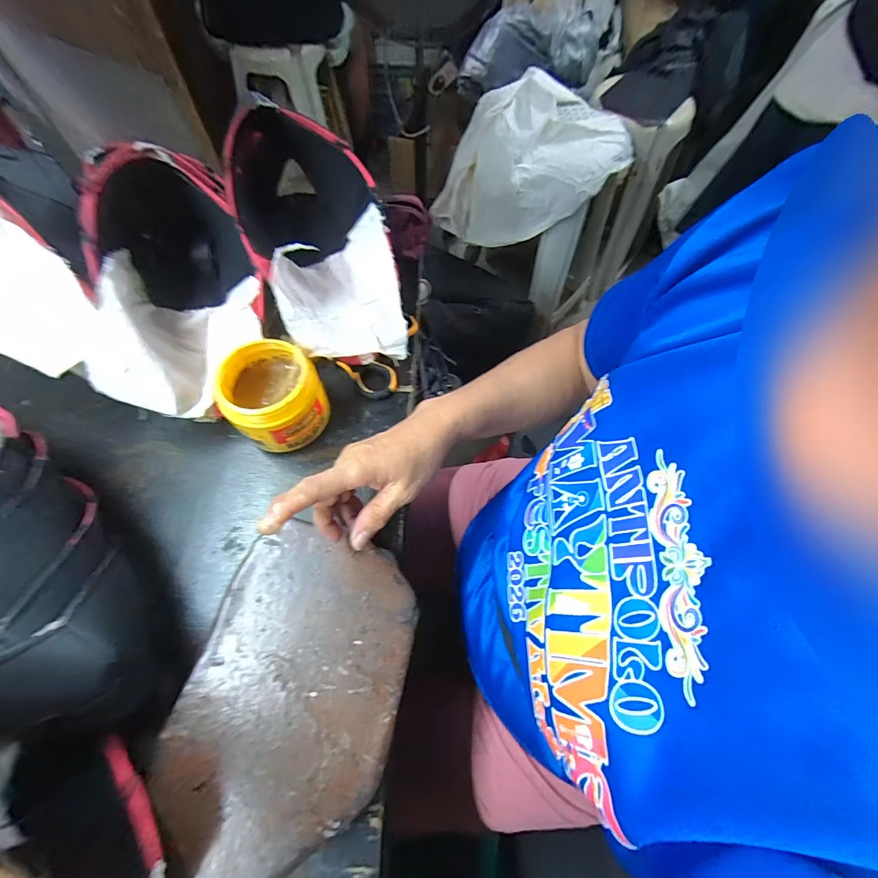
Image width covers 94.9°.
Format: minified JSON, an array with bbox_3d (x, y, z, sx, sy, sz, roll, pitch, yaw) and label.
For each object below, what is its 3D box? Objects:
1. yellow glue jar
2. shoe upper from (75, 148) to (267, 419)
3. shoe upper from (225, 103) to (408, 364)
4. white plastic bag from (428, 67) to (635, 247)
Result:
[{"bbox_3d":[-0.171,-0.044,0.426,0.090,0.088,0.098,1,65,-1],"label":"yellow glue jar"},{"bbox_3d":[-0.286,-0.180,0.417,0.156,0.138,0.293,-17,66,-9],"label":"shoe upper"},{"bbox_3d":[-0.132,-0.226,0.430,0.139,0.148,0.266,-20,67,-11],"label":"shoe upper"},{"bbox_3d":[0.217,-0.674,0.997,0.444,0.273,0.259,4,65,0],"label":"white plastic bag"}]

